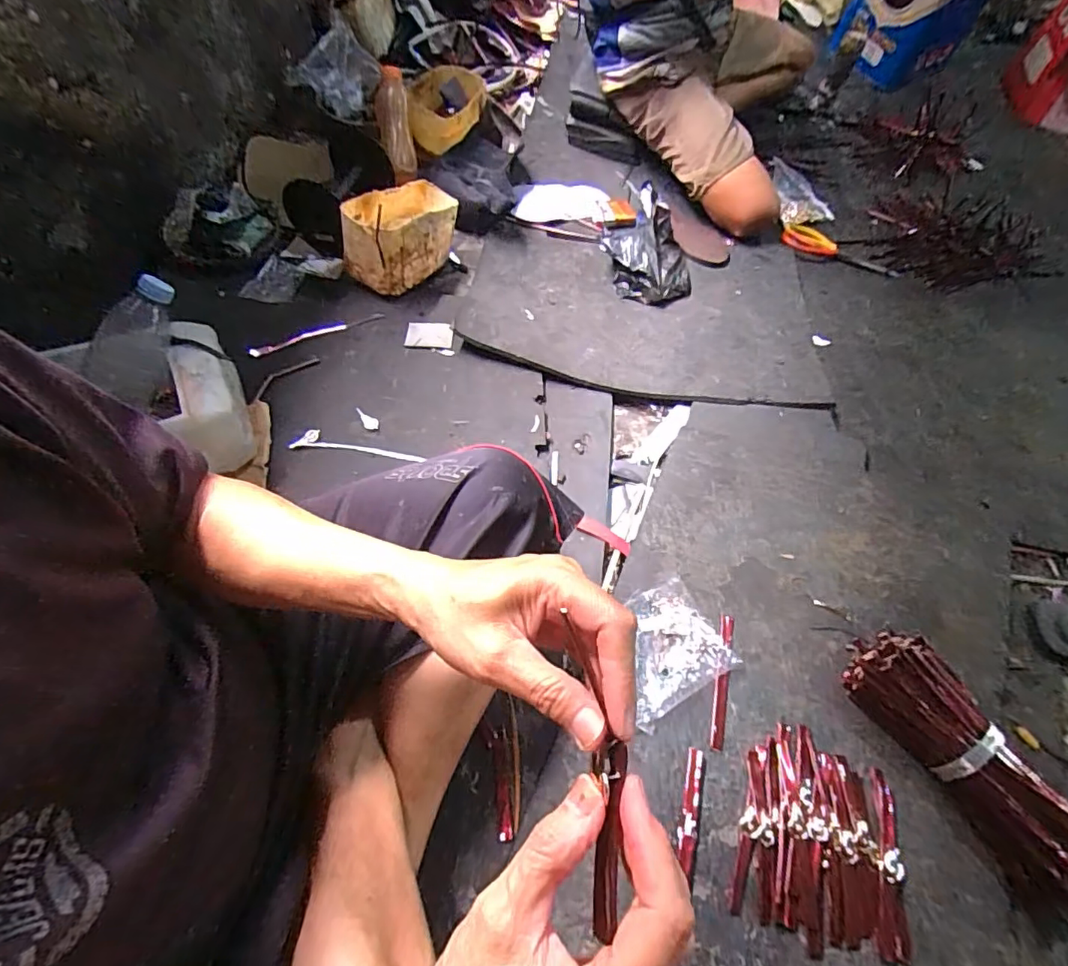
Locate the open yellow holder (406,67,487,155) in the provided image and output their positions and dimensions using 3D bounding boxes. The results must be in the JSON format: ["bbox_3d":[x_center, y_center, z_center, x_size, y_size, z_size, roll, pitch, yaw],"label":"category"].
[{"bbox_3d":[-0.181,-0.780,1.110,0.157,0.104,0.174,-2,58,-5],"label":"open yellow holder"}]

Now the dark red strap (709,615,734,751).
[{"bbox_3d":[0.208,0.216,0.587,0.016,0.007,0.148,16,62,6],"label":"dark red strap"}]

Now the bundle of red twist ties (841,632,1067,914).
[{"bbox_3d":[0.426,0.272,0.526,0.083,0.058,0.256,-24,62,-16],"label":"bundle of red twist ties"}]

